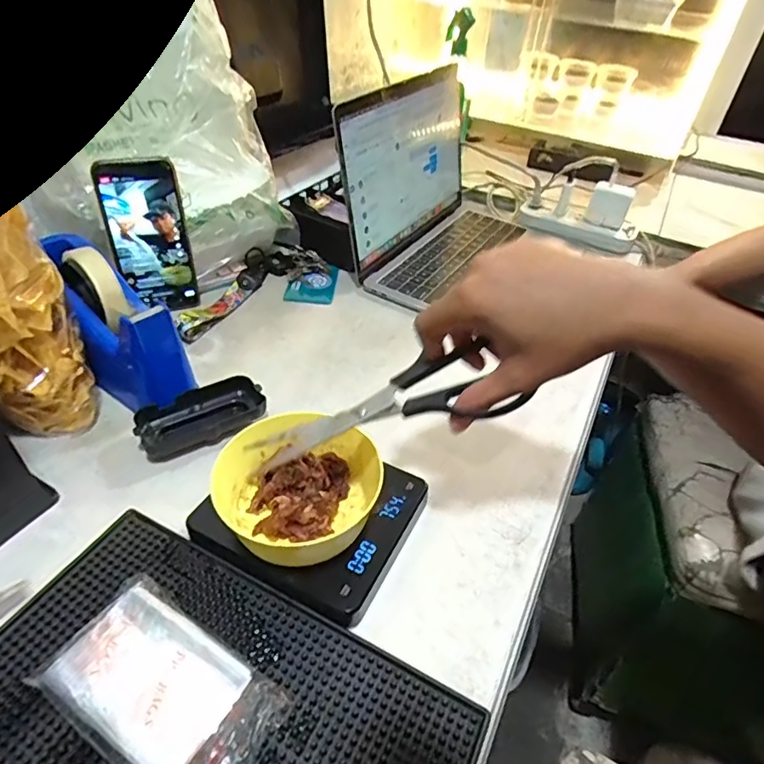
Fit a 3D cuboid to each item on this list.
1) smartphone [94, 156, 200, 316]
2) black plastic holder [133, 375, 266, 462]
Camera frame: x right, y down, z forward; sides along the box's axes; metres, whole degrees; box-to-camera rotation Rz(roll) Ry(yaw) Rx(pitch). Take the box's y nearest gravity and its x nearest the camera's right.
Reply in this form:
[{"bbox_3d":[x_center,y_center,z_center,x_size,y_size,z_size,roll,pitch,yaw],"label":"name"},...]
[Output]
[{"bbox_3d":[-0.252,-0.155,0.571,0.076,0.166,0.008,-14,38,-18],"label":"smartphone"},{"bbox_3d":[-0.165,0.033,0.482,0.109,0.031,0.054,-20,48,-23],"label":"black plastic holder"}]

